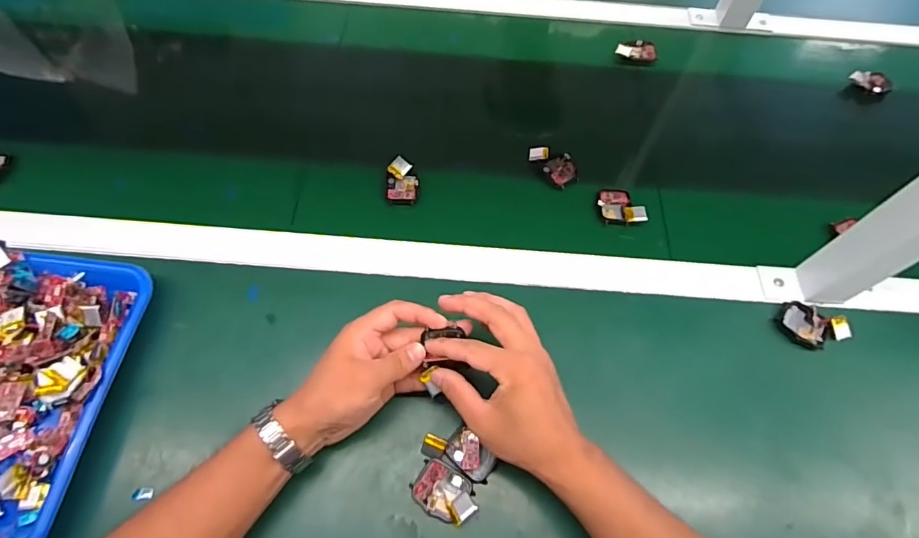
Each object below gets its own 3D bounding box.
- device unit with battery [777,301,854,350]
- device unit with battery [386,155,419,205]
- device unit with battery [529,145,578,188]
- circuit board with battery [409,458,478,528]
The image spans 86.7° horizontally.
[{"bbox_3d":[0.351,0.057,0.481,0.063,0.015,0.043,19,63,8],"label":"device unit with battery"},{"bbox_3d":[-0.065,-0.100,0.550,0.034,0.017,0.052,3,62,-1],"label":"device unit with battery"},{"bbox_3d":[0.112,-0.126,0.572,0.037,0.011,0.063,-34,68,-18],"label":"device unit with battery"},{"bbox_3d":[-0.011,0.183,0.398,0.053,0.015,0.037,31,65,14],"label":"circuit board with battery"}]

